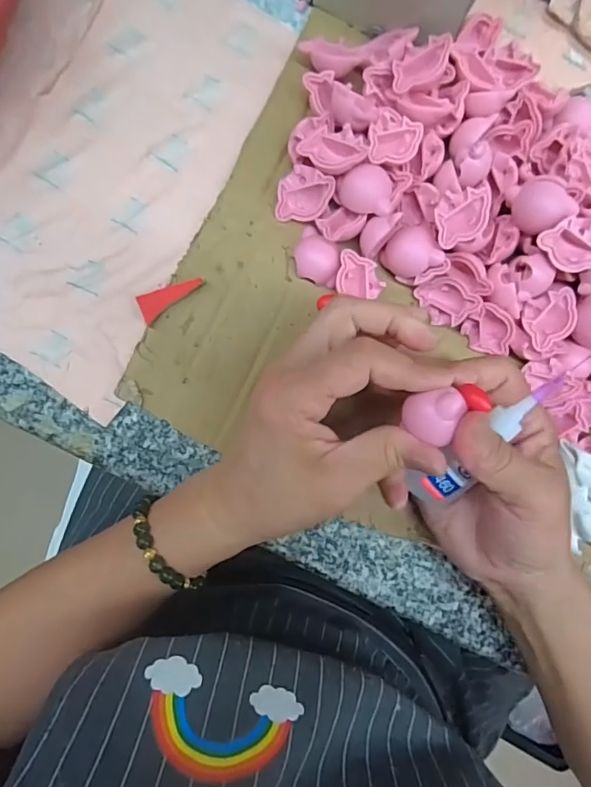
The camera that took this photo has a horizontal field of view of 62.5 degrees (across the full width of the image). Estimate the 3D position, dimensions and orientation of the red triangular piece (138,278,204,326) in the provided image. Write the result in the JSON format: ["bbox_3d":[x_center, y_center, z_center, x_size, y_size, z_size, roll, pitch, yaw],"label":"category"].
[{"bbox_3d":[-0.070,-0.053,0.279,0.037,0.009,0.016,-21,91,-5],"label":"red triangular piece"}]

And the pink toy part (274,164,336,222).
[{"bbox_3d":[0.006,-0.113,0.279,0.030,0.010,0.030,9,121,16],"label":"pink toy part"}]

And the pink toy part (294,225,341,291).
[{"bbox_3d":[0.013,-0.081,0.284,0.027,0.012,0.031,12,88,-5],"label":"pink toy part"}]

